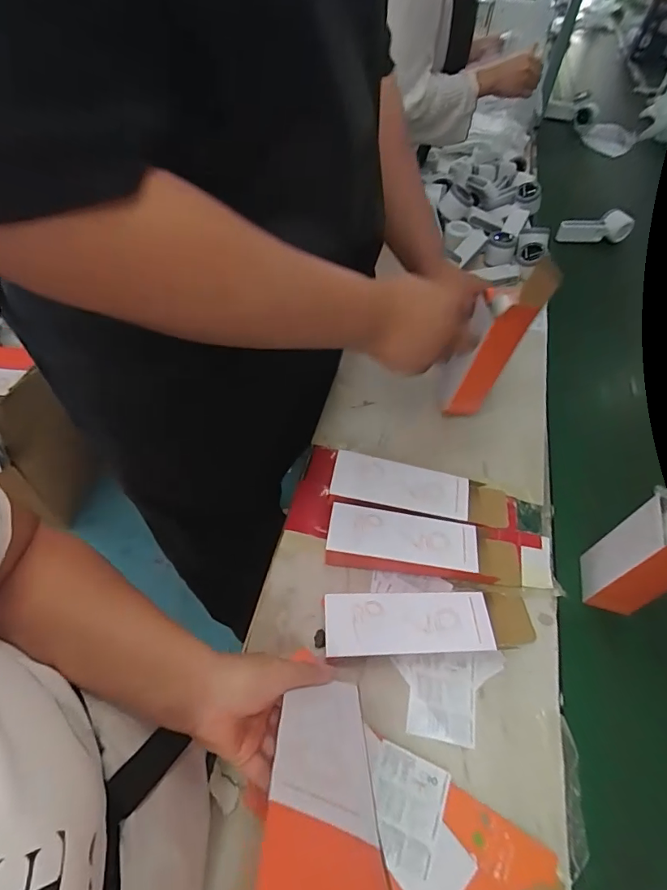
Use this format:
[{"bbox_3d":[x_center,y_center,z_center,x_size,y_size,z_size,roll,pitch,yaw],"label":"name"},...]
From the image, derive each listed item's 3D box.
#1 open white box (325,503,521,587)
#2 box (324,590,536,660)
[{"bbox_3d":[0.114,0.126,0.563,0.239,0.055,0.074,4,53,1],"label":"open white box"},{"bbox_3d":[0.110,0.197,0.504,0.240,0.058,0.073,-4,54,-5],"label":"box"}]

